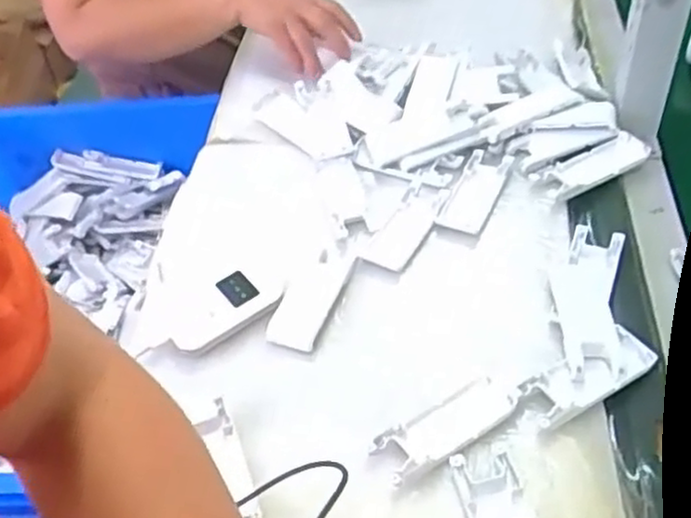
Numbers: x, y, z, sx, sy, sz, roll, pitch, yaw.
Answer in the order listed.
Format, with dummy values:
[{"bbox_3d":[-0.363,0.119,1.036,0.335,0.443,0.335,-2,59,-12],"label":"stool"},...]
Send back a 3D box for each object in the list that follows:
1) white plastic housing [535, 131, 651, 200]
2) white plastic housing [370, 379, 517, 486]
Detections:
[{"bbox_3d":[0.232,-0.088,0.672,0.112,0.011,0.039,-23,49,-15],"label":"white plastic housing"},{"bbox_3d":[0.070,0.115,0.494,0.104,0.012,0.036,-25,49,-17],"label":"white plastic housing"}]

